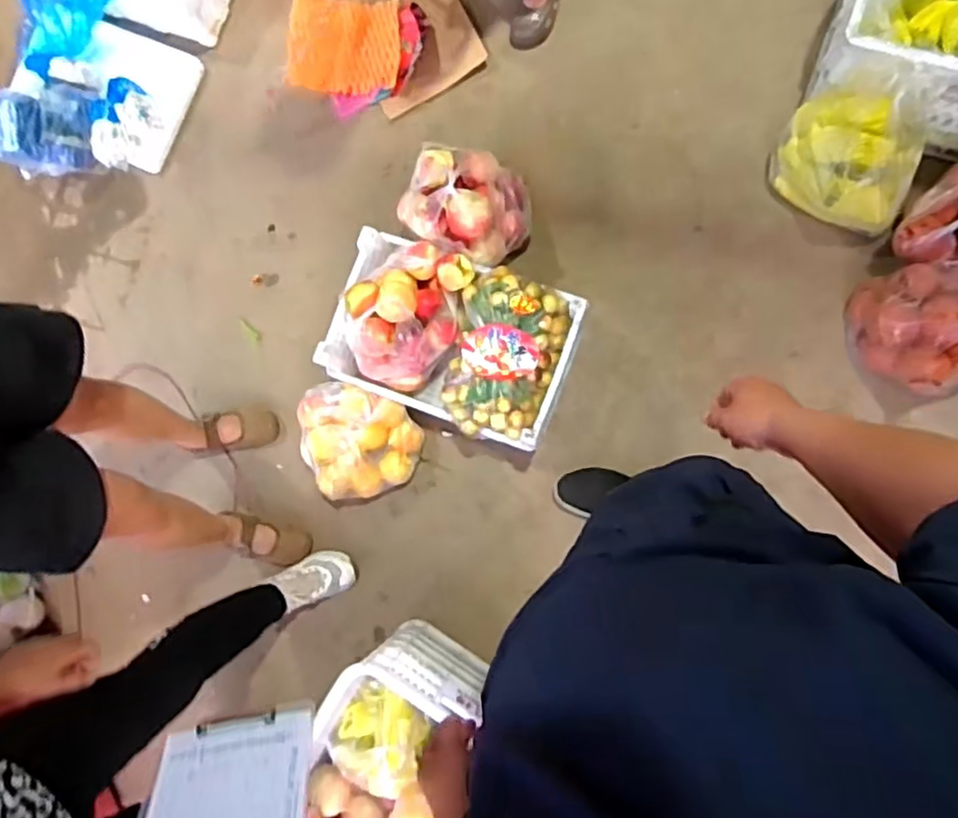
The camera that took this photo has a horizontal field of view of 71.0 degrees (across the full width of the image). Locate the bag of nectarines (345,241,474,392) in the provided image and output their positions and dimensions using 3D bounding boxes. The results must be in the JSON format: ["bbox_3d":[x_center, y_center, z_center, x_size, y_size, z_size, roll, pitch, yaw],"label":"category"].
[{"bbox_3d":[-0.147,-0.200,1.387,0.218,0.147,0.309,41,93,9],"label":"bag of nectarines"}]

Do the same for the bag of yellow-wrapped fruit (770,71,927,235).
[{"bbox_3d":[0.712,-0.484,1.278,0.188,0.195,0.279,-45,81,4],"label":"bag of yellow-wrapped fruit"}]

